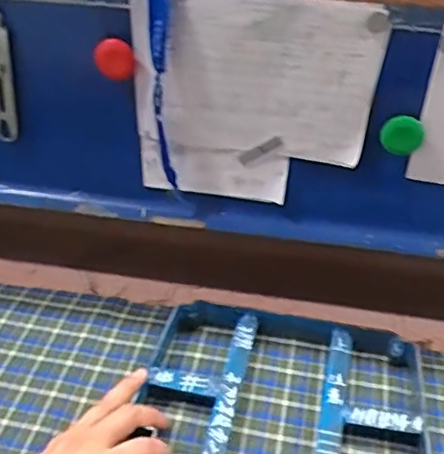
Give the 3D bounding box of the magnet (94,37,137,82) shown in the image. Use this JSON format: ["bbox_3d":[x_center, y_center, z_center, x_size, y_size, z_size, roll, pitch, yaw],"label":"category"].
[{"bbox_3d":[-0.103,-0.160,0.567,0.037,0.041,0.009,-12,41,-16],"label":"magnet"}]

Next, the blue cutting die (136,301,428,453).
[{"bbox_3d":[0.057,0.164,0.562,0.259,0.042,0.205,10,40,11],"label":"blue cutting die"}]

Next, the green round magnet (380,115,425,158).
[{"bbox_3d":[0.170,-0.086,0.556,0.040,0.040,0.015,4,40,3],"label":"green round magnet"}]

